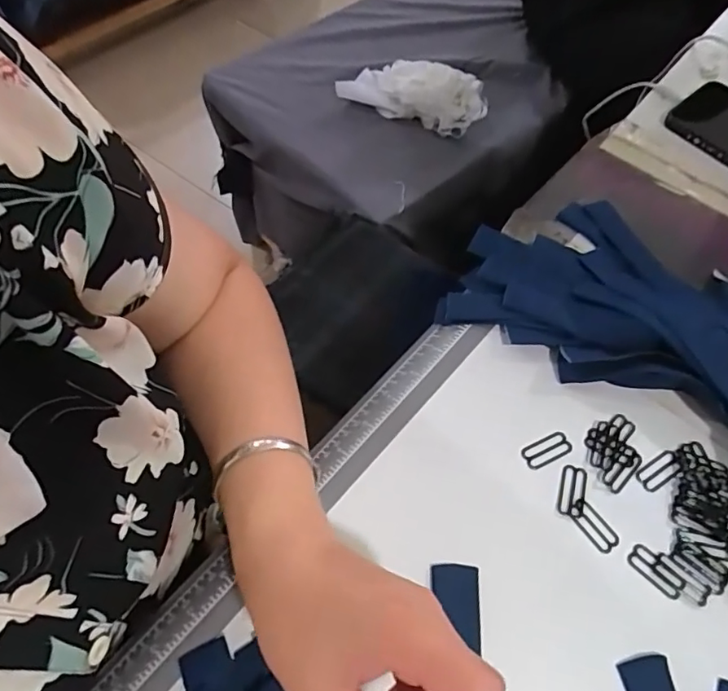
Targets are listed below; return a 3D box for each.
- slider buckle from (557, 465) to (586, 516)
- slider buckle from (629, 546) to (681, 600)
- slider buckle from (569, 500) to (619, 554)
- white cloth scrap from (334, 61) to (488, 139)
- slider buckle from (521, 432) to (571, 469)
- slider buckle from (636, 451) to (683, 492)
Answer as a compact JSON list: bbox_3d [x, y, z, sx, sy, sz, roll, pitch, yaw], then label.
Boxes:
[{"bbox_3d":[0.132,0.091,0.339,0.015,0.004,0.033,18,63,8],"label":"slider buckle"},{"bbox_3d":[0.173,0.134,0.318,0.015,0.004,0.032,-40,70,-20],"label":"slider buckle"},{"bbox_3d":[0.142,0.111,0.329,0.015,0.004,0.032,-34,68,-18],"label":"slider buckle"},{"bbox_3d":[0.088,-0.446,0.934,0.246,0.064,0.106,21,63,9],"label":"white cloth scrap"},{"bbox_3d":[0.120,0.068,0.350,0.032,0.004,0.014,-22,65,-13],"label":"slider buckle"},{"bbox_3d":[0.193,0.081,0.348,0.032,0.004,0.016,-27,66,-15],"label":"slider buckle"}]

